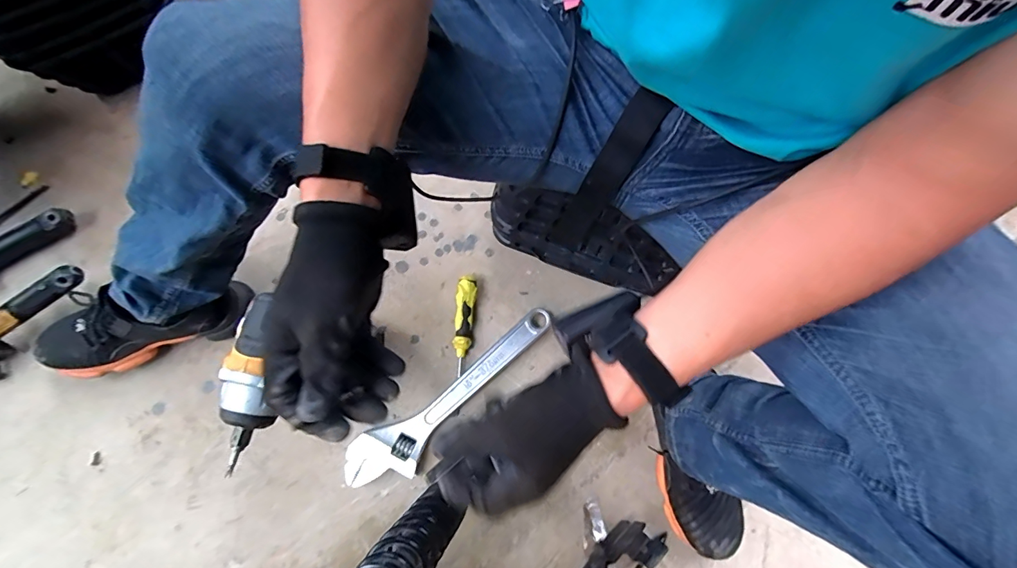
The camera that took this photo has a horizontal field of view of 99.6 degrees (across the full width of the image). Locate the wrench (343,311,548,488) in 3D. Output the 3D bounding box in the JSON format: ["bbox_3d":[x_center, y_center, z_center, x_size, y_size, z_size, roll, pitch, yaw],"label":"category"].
[{"bbox_3d":[-0.075,0.163,0.622,0.351,0.023,0.076,-38,78,-10],"label":"wrench"}]

